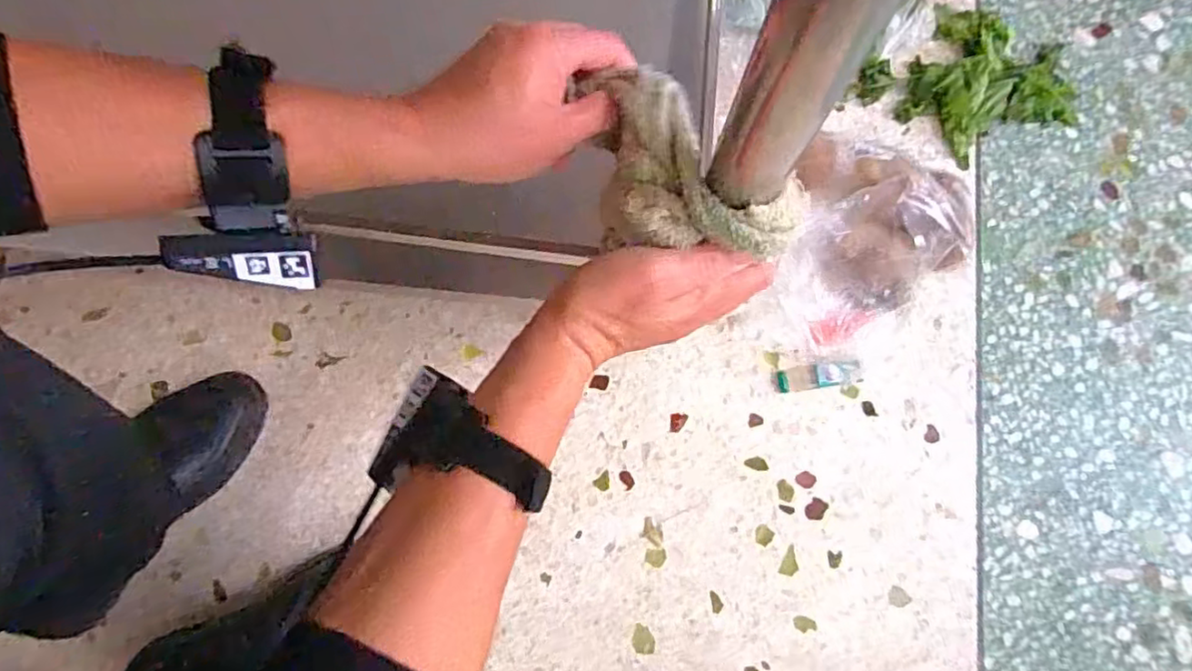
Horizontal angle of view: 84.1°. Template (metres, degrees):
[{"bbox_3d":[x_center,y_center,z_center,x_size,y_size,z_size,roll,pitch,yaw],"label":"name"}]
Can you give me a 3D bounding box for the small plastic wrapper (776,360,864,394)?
[{"bbox_3d":[0.220,0.039,0.645,0.084,0.015,0.022,-7,77,-2],"label":"small plastic wrapper"}]

